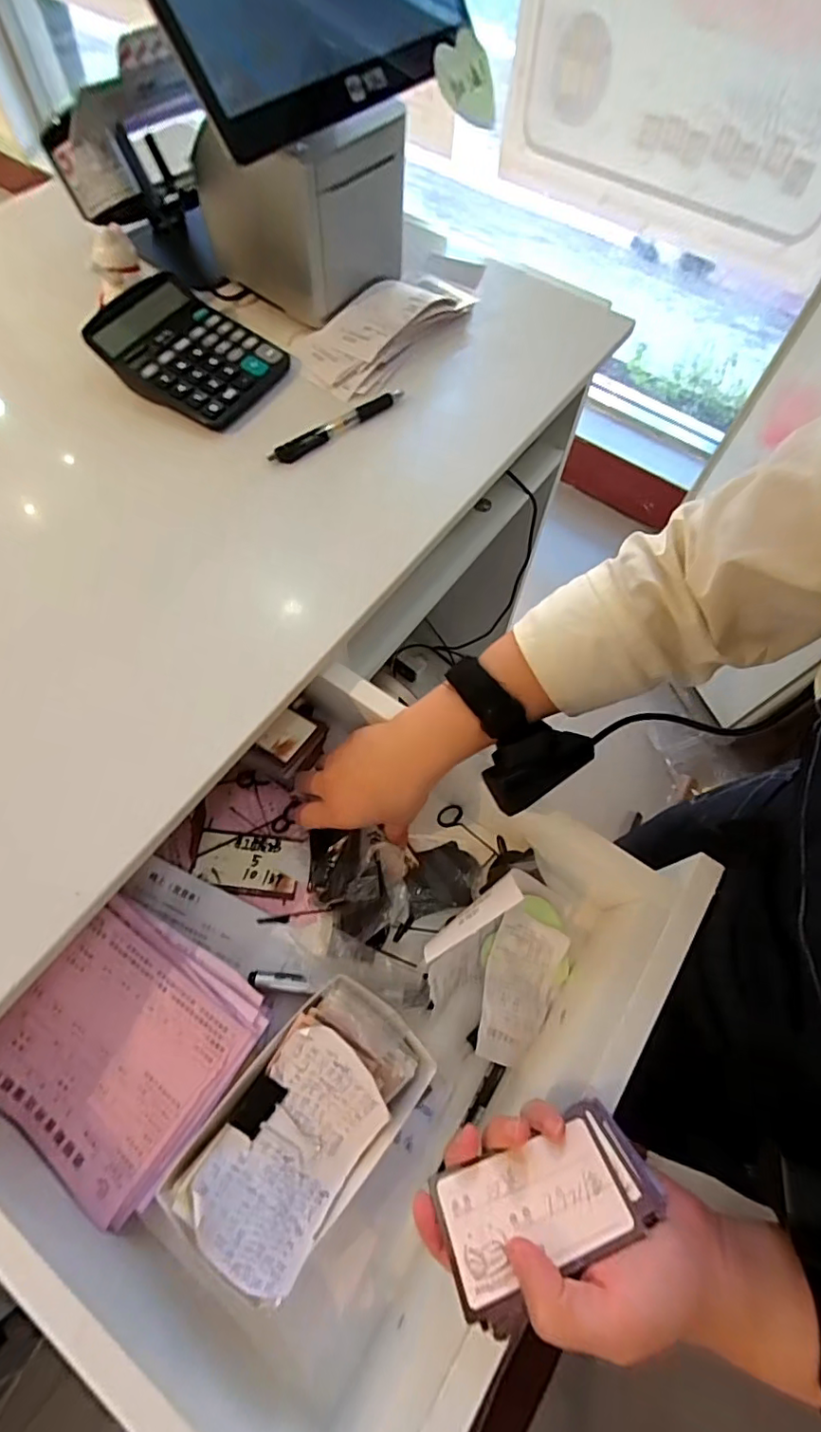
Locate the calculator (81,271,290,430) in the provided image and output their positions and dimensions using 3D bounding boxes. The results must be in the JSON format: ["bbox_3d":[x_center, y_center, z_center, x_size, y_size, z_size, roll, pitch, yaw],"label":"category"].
[{"bbox_3d":[-0.201,-0.330,0.505,0.148,0.041,0.116,28,67,11],"label":"calculator"}]

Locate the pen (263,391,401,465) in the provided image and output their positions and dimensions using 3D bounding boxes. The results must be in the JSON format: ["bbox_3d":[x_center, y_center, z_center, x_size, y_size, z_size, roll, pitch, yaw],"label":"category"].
[{"bbox_3d":[-0.065,-0.259,0.497,0.139,0.014,0.014,-36,70,-17],"label":"pen"}]

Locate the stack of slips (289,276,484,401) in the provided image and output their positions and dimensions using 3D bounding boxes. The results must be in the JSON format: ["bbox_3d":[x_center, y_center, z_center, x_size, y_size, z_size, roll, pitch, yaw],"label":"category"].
[{"bbox_3d":[-0.030,-0.385,0.548,0.096,0.036,0.184,40,70,16],"label":"stack of slips"}]

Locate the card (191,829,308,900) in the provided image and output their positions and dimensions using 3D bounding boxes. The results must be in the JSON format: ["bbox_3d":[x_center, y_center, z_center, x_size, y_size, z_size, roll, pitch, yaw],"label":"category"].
[{"bbox_3d":[-0.131,0.122,0.459,0.091,0.004,0.047,7,64,2],"label":"card"}]

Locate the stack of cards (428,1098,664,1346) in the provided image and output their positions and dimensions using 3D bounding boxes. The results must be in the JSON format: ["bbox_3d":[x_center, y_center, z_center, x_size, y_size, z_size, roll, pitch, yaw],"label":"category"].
[{"bbox_3d":[0.068,0.240,0.274,0.106,0.018,0.056,-23,35,-15],"label":"stack of cards"}]

